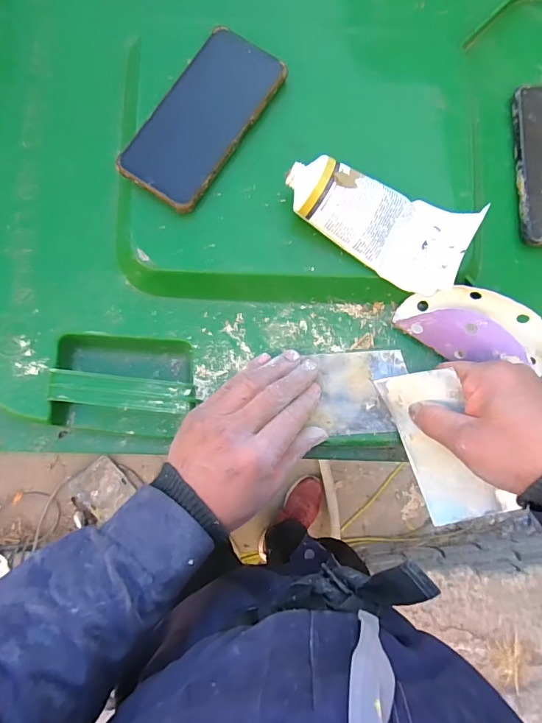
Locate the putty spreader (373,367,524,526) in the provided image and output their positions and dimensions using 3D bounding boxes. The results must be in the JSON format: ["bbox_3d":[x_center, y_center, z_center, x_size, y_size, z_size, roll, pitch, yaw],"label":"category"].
[{"bbox_3d":[0.141,0.066,0.361,0.008,0.068,0.128,-4,68,-45],"label":"putty spreader"}]

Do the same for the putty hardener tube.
[{"bbox_3d":[0.092,-0.126,0.364,0.157,0.035,0.085,30,81,-3],"label":"putty hardener tube"}]

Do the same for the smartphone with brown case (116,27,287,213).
[{"bbox_3d":[-0.059,-0.214,0.381,0.076,0.011,0.163,33,80,-2],"label":"smartphone with brown case"}]

